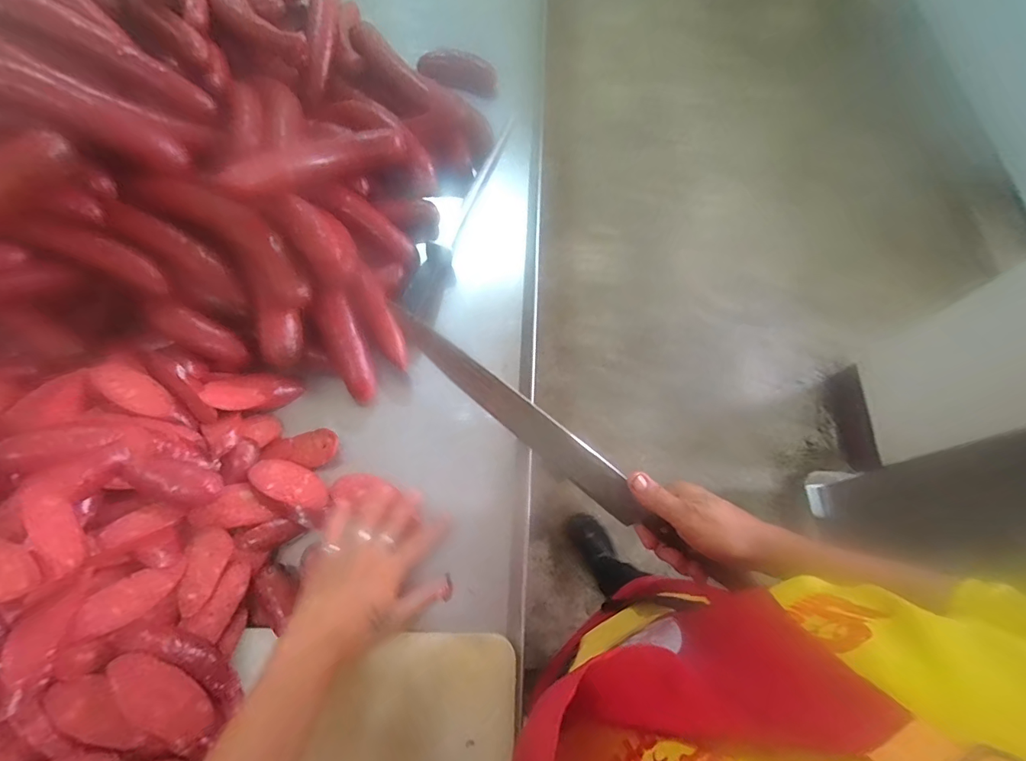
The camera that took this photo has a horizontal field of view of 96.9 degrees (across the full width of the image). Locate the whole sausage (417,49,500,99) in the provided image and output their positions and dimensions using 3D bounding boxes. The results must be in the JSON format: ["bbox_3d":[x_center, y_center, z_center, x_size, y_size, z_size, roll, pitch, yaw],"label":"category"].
[{"bbox_3d":[-0.088,-0.501,0.740,0.129,0.057,0.042,7,65,-16],"label":"whole sausage"}]

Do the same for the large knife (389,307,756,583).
[{"bbox_3d":[0.046,0.065,0.399,0.373,0.043,0.023,40,69,-2],"label":"large knife"}]

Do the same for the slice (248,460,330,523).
[{"bbox_3d":[-0.224,0.109,0.456,0.078,0.021,0.046,30,67,9],"label":"slice"}]

